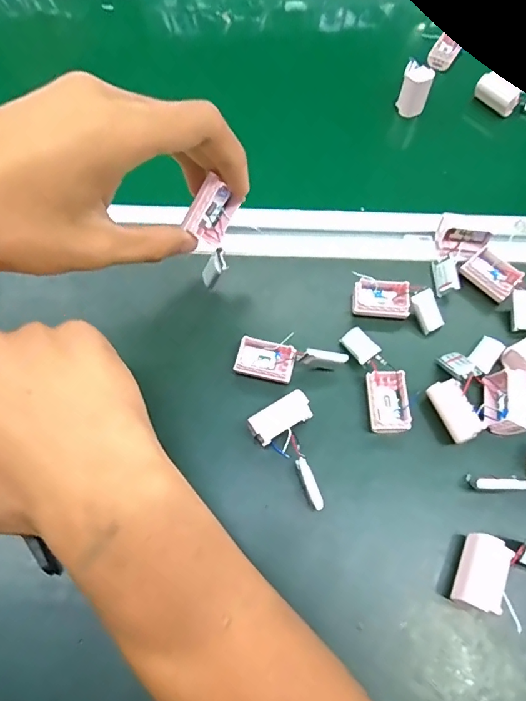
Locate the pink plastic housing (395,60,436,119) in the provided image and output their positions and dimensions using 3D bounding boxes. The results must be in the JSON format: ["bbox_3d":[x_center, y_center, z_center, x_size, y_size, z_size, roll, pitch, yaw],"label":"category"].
[{"bbox_3d":[0.124,-0.213,0.392,0.022,0.039,0.015,24,67,9],"label":"pink plastic housing"}]

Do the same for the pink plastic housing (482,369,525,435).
[{"bbox_3d":[0.139,0.030,0.276,0.018,0.020,0.035,10,66,3],"label":"pink plastic housing"}]

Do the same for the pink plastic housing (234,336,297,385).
[{"bbox_3d":[0.001,0.007,0.291,0.034,0.015,0.023,15,66,5],"label":"pink plastic housing"}]

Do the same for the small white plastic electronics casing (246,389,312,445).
[{"bbox_3d":[0.009,0.040,0.271,0.035,0.019,0.018,-28,70,-14],"label":"small white plastic electronics casing"}]

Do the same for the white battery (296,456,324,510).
[{"bbox_3d":[0.025,0.073,0.259,0.007,0.012,0.027,-19,68,-10],"label":"white battery"}]

